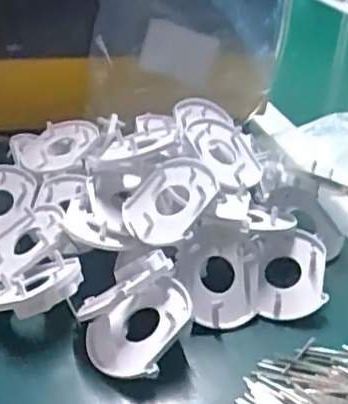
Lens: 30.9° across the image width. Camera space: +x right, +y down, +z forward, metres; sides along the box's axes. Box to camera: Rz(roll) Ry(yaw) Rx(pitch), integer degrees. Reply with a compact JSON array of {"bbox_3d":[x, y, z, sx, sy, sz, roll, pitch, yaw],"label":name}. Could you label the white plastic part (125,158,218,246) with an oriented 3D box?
[{"bbox_3d":[-0.002,-0.002,0.443,0.069,0.012,0.060,-42,47,-9],"label":"white plastic part"}]

